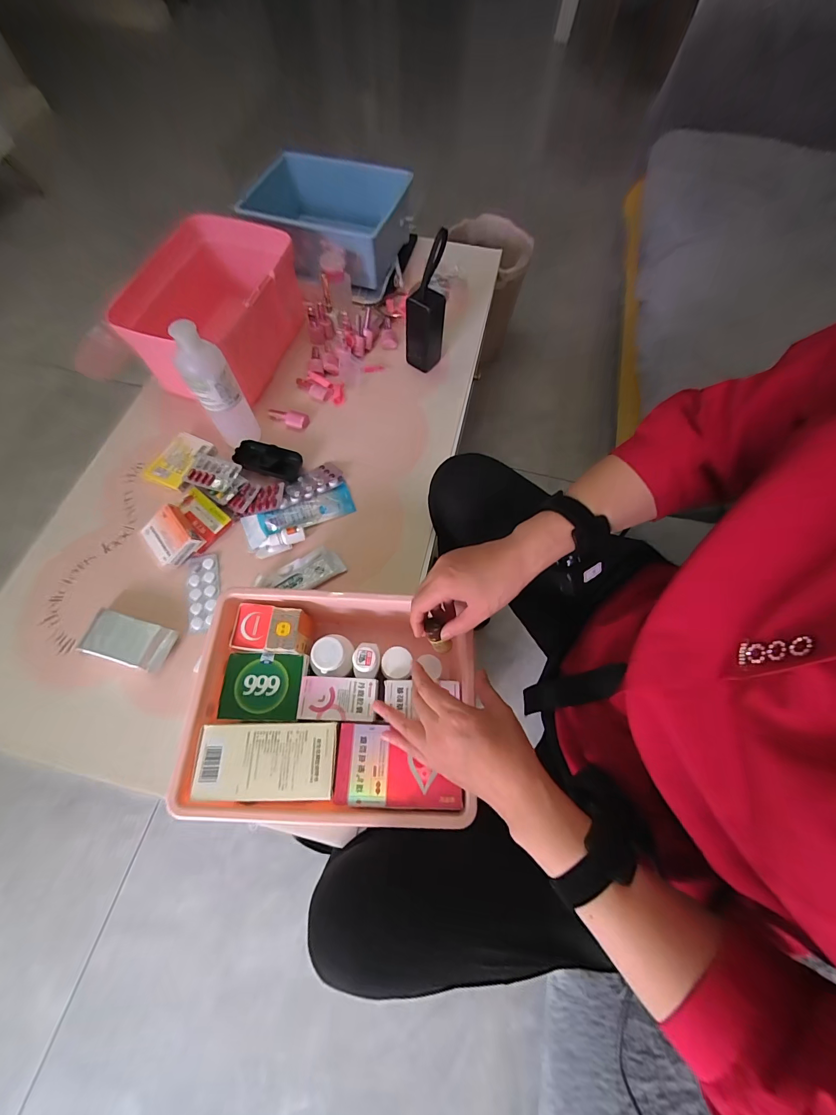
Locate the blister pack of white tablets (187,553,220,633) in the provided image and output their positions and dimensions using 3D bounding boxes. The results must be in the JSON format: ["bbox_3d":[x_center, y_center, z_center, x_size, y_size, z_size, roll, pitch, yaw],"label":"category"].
[{"bbox_3d":[-0.318,0.051,0.559,0.045,0.006,0.115,-12,68,-8],"label":"blister pack of white tablets"}]

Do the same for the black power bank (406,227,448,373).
[{"bbox_3d":[0.014,-0.431,0.654,0.067,0.202,0.048,1,67,-1],"label":"black power bank"}]

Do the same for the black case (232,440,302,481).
[{"bbox_3d":[-0.255,-0.165,0.640,0.106,0.022,0.054,16,67,4],"label":"black case"}]

